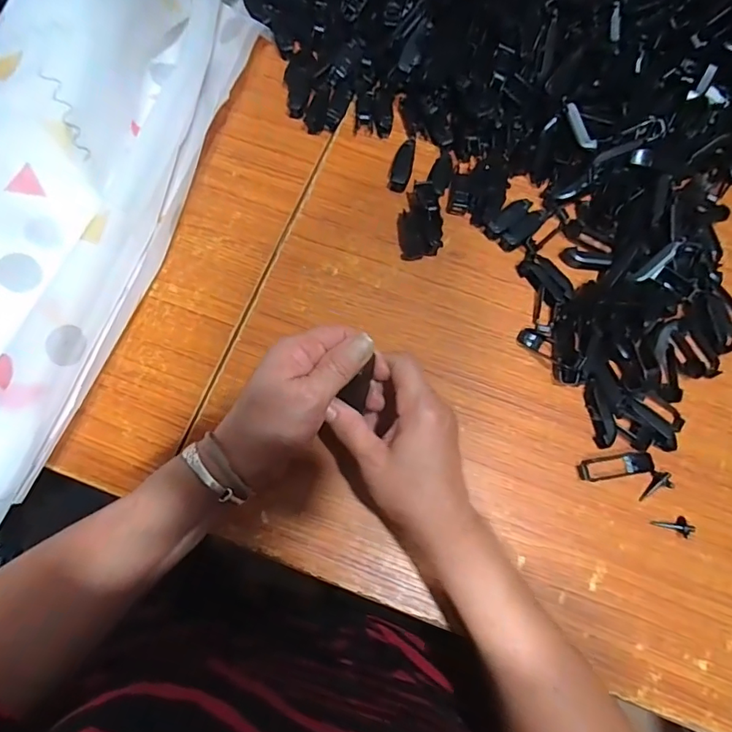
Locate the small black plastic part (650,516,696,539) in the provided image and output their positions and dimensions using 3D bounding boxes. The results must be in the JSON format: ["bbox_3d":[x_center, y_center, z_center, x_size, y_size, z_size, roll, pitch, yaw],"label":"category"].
[{"bbox_3d":[0.242,0.125,0.374,0.031,0.008,0.015,5,73,15],"label":"small black plastic part"}]

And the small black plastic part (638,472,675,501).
[{"bbox_3d":[0.231,0.095,0.382,0.030,0.009,0.015,-26,76,-9],"label":"small black plastic part"}]

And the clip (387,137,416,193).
[{"bbox_3d":[0.035,-0.191,0.454,0.019,0.011,0.051,17,87,3],"label":"clip"}]

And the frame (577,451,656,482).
[{"bbox_3d":[0.202,0.080,0.383,0.061,0.008,0.018,-9,74,-5],"label":"frame"}]

